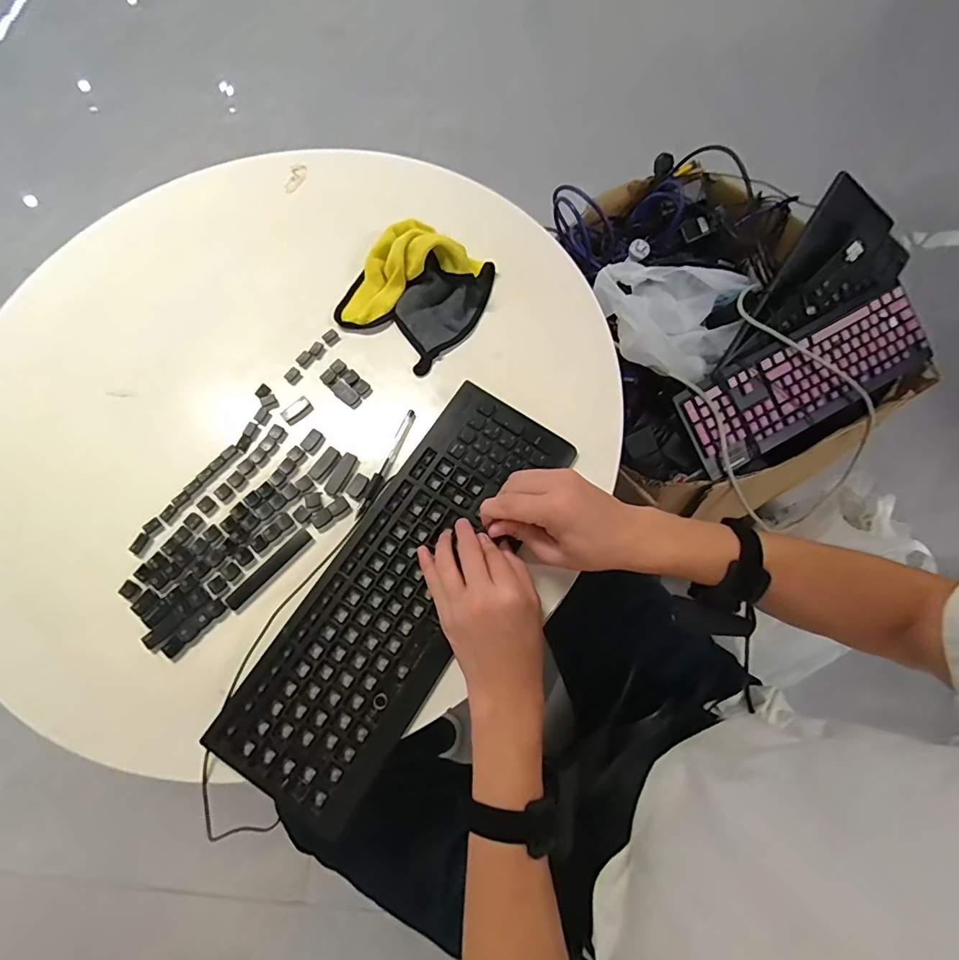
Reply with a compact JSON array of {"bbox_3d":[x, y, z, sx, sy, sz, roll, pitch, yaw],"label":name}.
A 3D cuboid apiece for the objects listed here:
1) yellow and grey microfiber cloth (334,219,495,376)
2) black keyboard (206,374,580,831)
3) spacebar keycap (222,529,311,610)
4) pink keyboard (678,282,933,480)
[{"bbox_3d":[-0.077,-0.230,0.563,0.155,0.055,0.160,30,74,12],"label":"yellow and grey microfiber cloth"},{"bbox_3d":[-0.073,0.098,0.467,0.145,0.022,0.418,28,75,11],"label":"black keyboard"},{"bbox_3d":[-0.212,0.088,0.485,0.018,0.007,0.099,42,76,15],"label":"spacebar keycap"},{"bbox_3d":[0.517,-0.159,0.760,0.439,0.035,0.150,-28,95,-9],"label":"pink keyboard"}]

